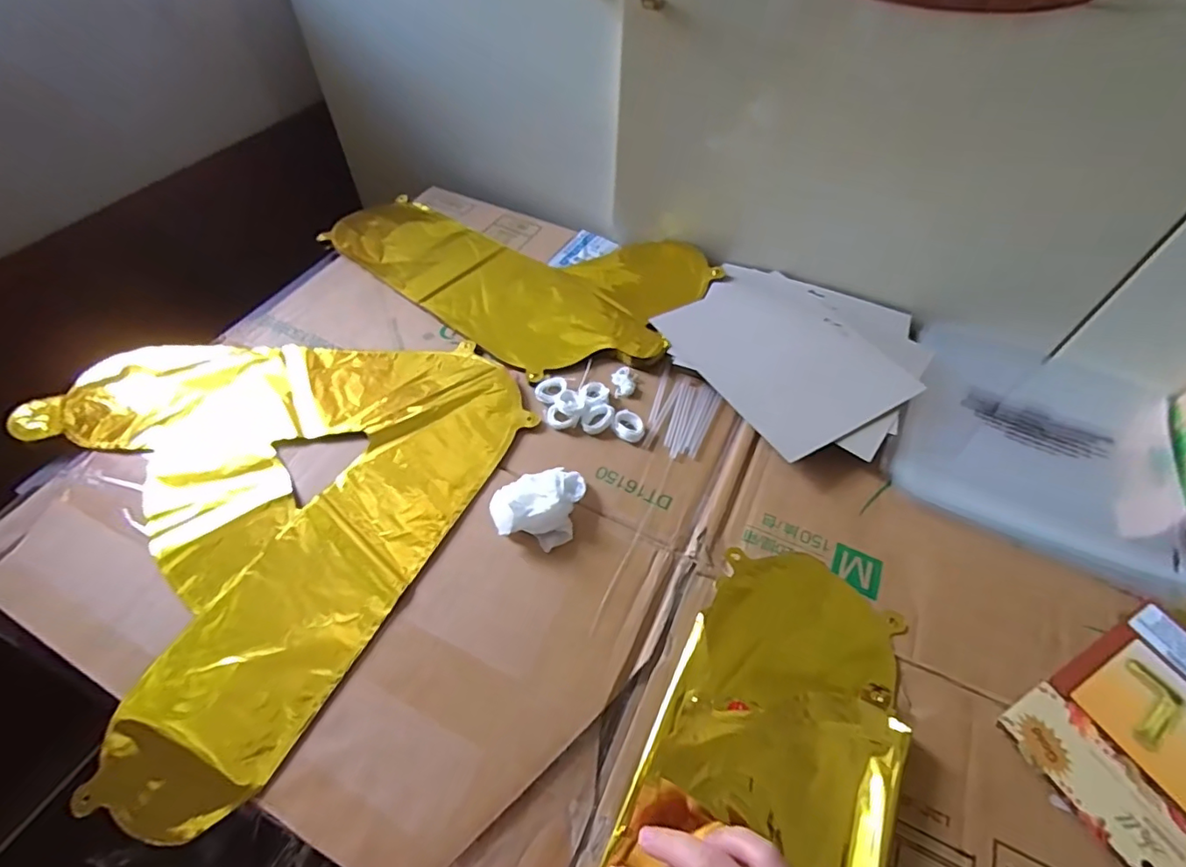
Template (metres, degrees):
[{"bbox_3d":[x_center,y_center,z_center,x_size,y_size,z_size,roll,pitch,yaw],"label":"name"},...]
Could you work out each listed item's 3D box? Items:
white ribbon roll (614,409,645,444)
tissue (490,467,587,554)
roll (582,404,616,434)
[{"bbox_3d":[0.030,-0.007,0.457,0.027,0.008,0.025,1,54,-1],"label":"white ribbon roll"},{"bbox_3d":[-0.041,0.046,0.402,0.061,0.028,0.064,16,55,10],"label":"tissue"},{"bbox_3d":[0.005,-0.013,0.459,0.029,0.008,0.021,-34,62,-23],"label":"roll"}]

